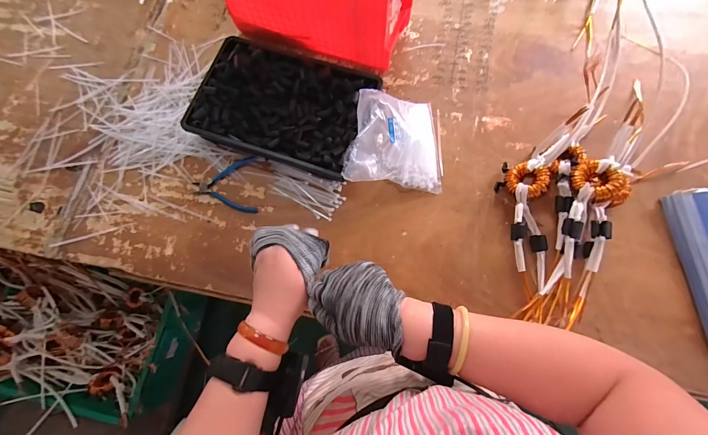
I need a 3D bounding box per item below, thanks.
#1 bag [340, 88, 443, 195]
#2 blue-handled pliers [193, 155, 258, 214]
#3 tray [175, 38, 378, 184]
[{"bbox_3d":[0.084,-0.161,0.676,0.196,0.089,0.198,0,75,2],"label":"bag"},{"bbox_3d":[-0.278,-0.068,0.697,0.135,0.010,0.125,-4,75,0],"label":"blue-handled pliers"},{"bbox_3d":[-0.148,-0.250,0.710,0.359,0.069,0.271,19,76,7],"label":"tray"}]

